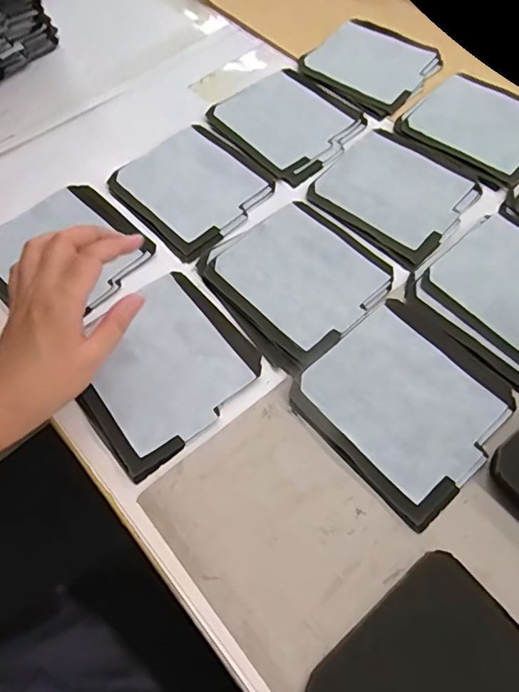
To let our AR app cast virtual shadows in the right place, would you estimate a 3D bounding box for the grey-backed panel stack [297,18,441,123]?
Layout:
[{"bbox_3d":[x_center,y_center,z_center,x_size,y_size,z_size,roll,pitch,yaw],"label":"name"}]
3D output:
[{"bbox_3d":[0.131,-0.330,0.562,0.132,0.007,0.131,37,71,19],"label":"grey-backed panel stack"}]

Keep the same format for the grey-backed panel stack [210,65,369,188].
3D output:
[{"bbox_3d":[0.034,-0.246,0.533,0.133,0.009,0.142,-38,68,-15],"label":"grey-backed panel stack"}]

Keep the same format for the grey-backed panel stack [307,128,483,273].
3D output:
[{"bbox_3d":[0.134,-0.152,0.480,0.128,0.005,0.140,-42,69,-16],"label":"grey-backed panel stack"}]

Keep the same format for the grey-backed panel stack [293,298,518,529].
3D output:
[{"bbox_3d":[0.114,0.042,0.378,0.137,0.009,0.137,-41,68,-16],"label":"grey-backed panel stack"}]

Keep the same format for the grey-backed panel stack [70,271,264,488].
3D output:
[{"bbox_3d":[-0.082,0.013,0.392,0.134,0.014,0.134,-39,68,-15],"label":"grey-backed panel stack"}]

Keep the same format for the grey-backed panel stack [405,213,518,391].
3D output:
[{"bbox_3d":[0.217,-0.044,0.416,0.134,0.007,0.136,-40,68,-15],"label":"grey-backed panel stack"}]

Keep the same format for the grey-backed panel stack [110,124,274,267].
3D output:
[{"bbox_3d":[-0.065,-0.162,0.485,0.130,0.008,0.135,-38,68,-15],"label":"grey-backed panel stack"}]

